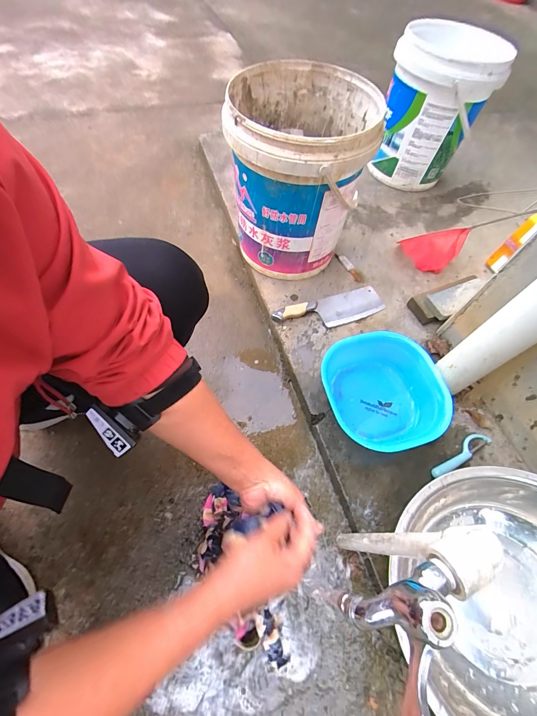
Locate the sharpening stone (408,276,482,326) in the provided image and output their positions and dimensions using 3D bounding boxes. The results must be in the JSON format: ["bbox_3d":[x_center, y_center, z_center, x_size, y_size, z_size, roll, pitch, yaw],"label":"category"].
[{"bbox_3d":[0.461,-0.156,0.782,0.191,0.046,0.093,-27,65,-4],"label":"sharpening stone"}]

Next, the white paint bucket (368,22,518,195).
[{"bbox_3d":[0.496,-0.772,0.982,0.275,0.357,0.275,3,62,-6],"label":"white paint bucket"}]

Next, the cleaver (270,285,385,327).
[{"bbox_3d":[0.159,-0.120,0.781,0.279,0.023,0.088,-17,66,-16],"label":"cleaver"}]

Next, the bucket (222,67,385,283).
[{"bbox_3d":[0.053,-0.411,0.744,0.296,0.351,0.311,3,62,-6],"label":"bucket"}]

